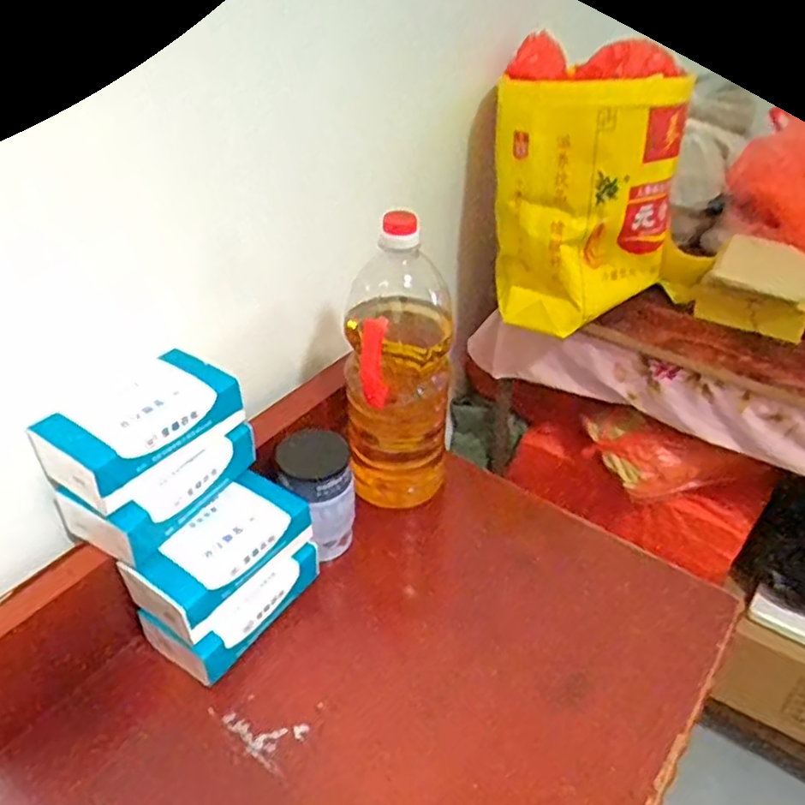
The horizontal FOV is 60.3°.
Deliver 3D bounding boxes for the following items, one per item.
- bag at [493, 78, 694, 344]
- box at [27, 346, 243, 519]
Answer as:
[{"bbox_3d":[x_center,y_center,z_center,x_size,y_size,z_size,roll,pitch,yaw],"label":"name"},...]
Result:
[{"bbox_3d":[0.239,-0.261,0.927,0.241,0.311,0.142,7,38,7],"label":"bag"},{"bbox_3d":[-0.228,0.017,0.609,0.093,0.060,0.159,23,43,25],"label":"box"}]

